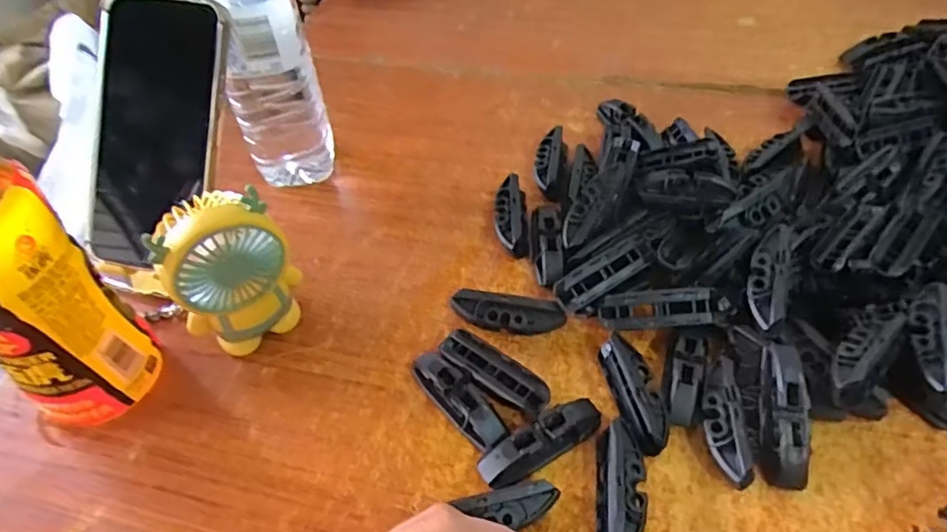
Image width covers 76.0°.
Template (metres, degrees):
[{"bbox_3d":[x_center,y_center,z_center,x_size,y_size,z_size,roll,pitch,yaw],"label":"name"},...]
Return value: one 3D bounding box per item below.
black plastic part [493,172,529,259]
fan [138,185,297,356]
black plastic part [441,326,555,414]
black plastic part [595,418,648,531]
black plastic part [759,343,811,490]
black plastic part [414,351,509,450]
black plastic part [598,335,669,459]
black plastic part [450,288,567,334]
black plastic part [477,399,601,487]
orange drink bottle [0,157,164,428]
[{"bbox_3d":[0.028,-0.036,0.438,0.024,0.023,0.064,-3,49,3],"label":"black plastic part"},{"bbox_3d":[-0.141,0.008,0.357,0.038,0.111,0.063,33,59,29],"label":"fan"},{"bbox_3d":[0.012,0.064,0.358,0.072,0.019,0.023,31,58,28],"label":"black plastic part"},{"bbox_3d":[0.075,0.114,0.306,0.023,0.024,0.066,4,50,9],"label":"black plastic part"},{"bbox_3d":[0.162,0.078,0.315,0.021,0.016,0.072,4,80,9],"label":"black plastic part"},{"bbox_3d":[-0.008,0.077,0.347,0.022,0.020,0.069,-29,53,-19],"label":"black plastic part"},{"bbox_3d":[0.092,0.072,0.342,0.025,0.022,0.070,-6,49,0],"label":"black plastic part"},{"bbox_3d":[0.022,0.032,0.382,0.070,0.025,0.016,6,50,10],"label":"black plastic part"},{"bbox_3d":[0.036,0.095,0.328,0.072,0.019,0.020,-26,52,-17],"label":"black plastic part"},{"bbox_3d":[-0.239,0.007,0.316,0.080,0.185,0.066,33,60,29],"label":"orange drink bottle"}]

